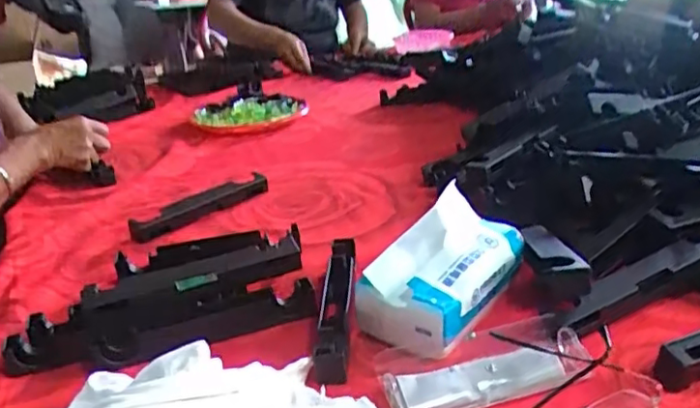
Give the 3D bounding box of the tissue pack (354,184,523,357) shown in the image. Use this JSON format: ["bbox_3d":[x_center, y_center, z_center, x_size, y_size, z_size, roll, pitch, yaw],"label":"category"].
[{"bbox_3d":[0.086,0.056,0.555,0.086,0.090,0.168,14,30,38],"label":"tissue pack"}]

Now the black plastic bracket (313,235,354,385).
[{"bbox_3d":[-0.011,0.090,0.561,0.028,0.035,0.185,-4,23,4],"label":"black plastic bracket"}]

